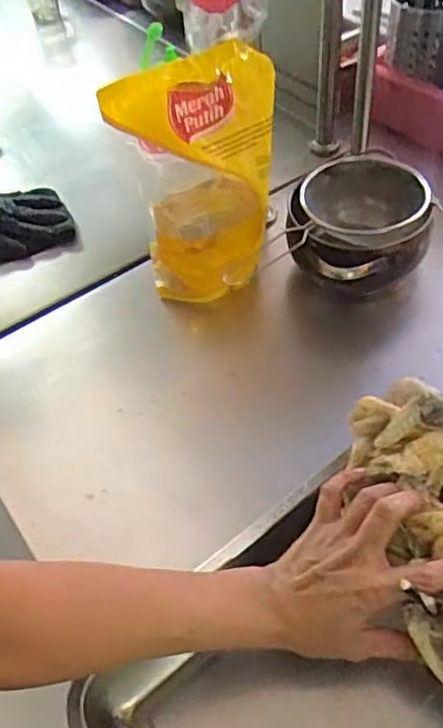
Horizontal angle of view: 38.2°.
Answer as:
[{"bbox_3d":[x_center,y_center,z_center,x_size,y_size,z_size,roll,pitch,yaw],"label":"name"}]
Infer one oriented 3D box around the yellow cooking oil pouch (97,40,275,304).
[{"bbox_3d":[-0.027,-0.208,0.748,0.161,0.272,0.125,7,46,6],"label":"yellow cooking oil pouch"}]

